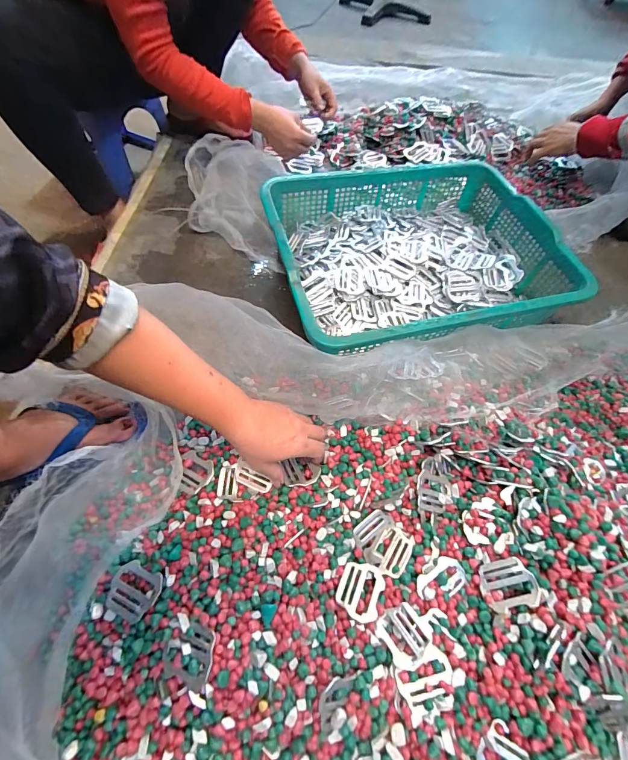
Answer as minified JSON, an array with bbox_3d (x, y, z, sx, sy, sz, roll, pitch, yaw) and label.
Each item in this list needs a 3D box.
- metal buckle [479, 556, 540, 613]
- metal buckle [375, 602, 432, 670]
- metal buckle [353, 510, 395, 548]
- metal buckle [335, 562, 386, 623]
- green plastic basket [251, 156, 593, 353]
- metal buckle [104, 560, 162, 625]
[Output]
[{"bbox_3d":[0.212,0.224,0.393,0.055,0.004,0.048,-25,45,15],"label":"metal buckle"},{"bbox_3d":[0.098,0.274,0.383,0.046,0.008,0.055,-27,39,-17],"label":"metal buckle"},{"bbox_3d":[0.073,0.184,0.445,0.051,0.005,0.032,-39,98,-13],"label":"metal buckle"},{"bbox_3d":[0.053,0.236,0.402,0.047,0.004,0.058,21,47,13],"label":"metal buckle"},{"bbox_3d":[0.176,-0.226,0.627,0.470,0.110,0.376,-14,64,-10],"label":"green plastic basket"},{"bbox_3d":[-0.193,0.227,0.384,0.055,0.007,0.049,18,59,17],"label":"metal buckle"}]

